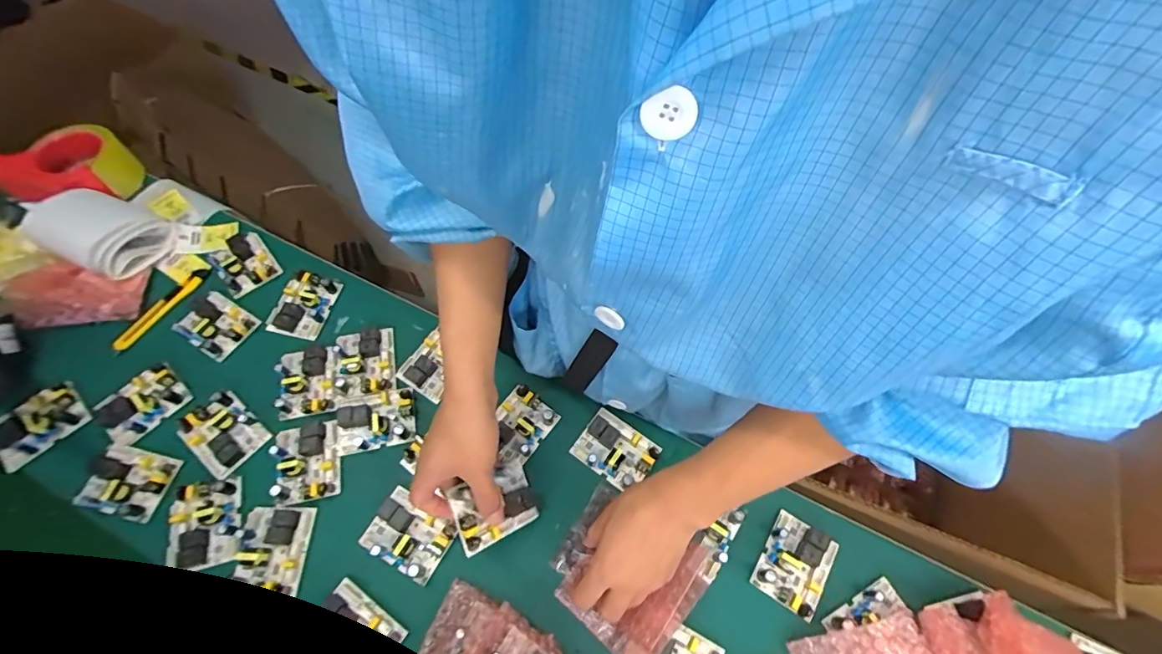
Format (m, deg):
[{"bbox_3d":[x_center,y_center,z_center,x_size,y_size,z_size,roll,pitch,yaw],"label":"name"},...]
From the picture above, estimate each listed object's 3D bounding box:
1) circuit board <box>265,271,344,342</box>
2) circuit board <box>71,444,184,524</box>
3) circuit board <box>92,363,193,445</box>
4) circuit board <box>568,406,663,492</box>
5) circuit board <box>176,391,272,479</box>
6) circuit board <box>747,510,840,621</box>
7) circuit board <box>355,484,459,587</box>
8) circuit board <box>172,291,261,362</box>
[{"bbox_3d":[-0.336,-0.029,0.595,0.061,0.016,0.079,13,65,6],"label":"circuit board"},{"bbox_3d":[-0.464,0.155,0.497,0.082,0.014,0.061,12,65,6],"label":"circuit board"},{"bbox_3d":[-0.481,0.082,0.536,0.080,0.018,0.057,-39,70,-17],"label":"circuit board"},{"bbox_3d":[0.037,0.129,0.522,0.080,0.021,0.061,33,69,14],"label":"circuit board"},{"bbox_3d":[-0.386,0.111,0.525,0.080,0.018,0.061,36,69,16],"label":"circuit board"},{"bbox_3d":[0.210,0.228,0.477,0.060,0.018,0.080,31,68,14],"label":"circuit board"},{"bbox_3d":[-0.170,0.202,0.480,0.081,0.025,0.060,27,67,12],"label":"circuit board"},{"bbox_3d":[-0.437,-0.006,0.583,0.083,0.015,0.062,29,68,13],"label":"circuit board"}]

